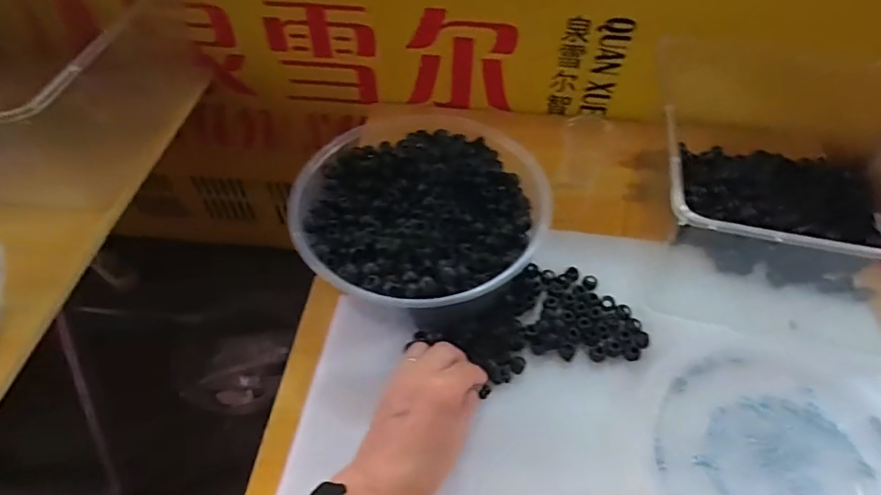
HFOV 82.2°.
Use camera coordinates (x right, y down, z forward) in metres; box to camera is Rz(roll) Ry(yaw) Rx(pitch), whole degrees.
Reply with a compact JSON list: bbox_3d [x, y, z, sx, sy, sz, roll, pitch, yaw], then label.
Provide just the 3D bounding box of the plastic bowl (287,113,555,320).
[{"bbox_3d":[-0.022,-0.036,0.536,0.242,0.098,0.258,1,53,-1],"label":"plastic bowl"}]

